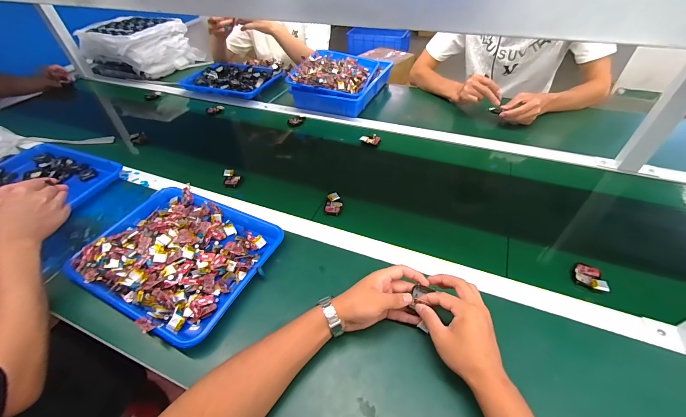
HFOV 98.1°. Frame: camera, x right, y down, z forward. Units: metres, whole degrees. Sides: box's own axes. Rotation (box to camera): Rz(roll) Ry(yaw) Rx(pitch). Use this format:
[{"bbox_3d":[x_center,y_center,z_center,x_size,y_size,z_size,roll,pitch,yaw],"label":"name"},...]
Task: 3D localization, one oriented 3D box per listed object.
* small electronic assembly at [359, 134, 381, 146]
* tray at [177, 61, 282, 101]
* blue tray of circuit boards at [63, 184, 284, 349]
[{"bbox_3d":[0.075,-0.189,0.821,0.055,0.015,0.036,0,45,3],"label":"small electronic assembly"},{"bbox_3d":[-0.407,-0.469,1.068,0.327,0.038,0.223,12,47,15],"label":"tray"},{"bbox_3d":[-0.311,0.074,0.560,0.342,0.049,0.263,18,49,21],"label":"blue tray of circuit boards"}]

